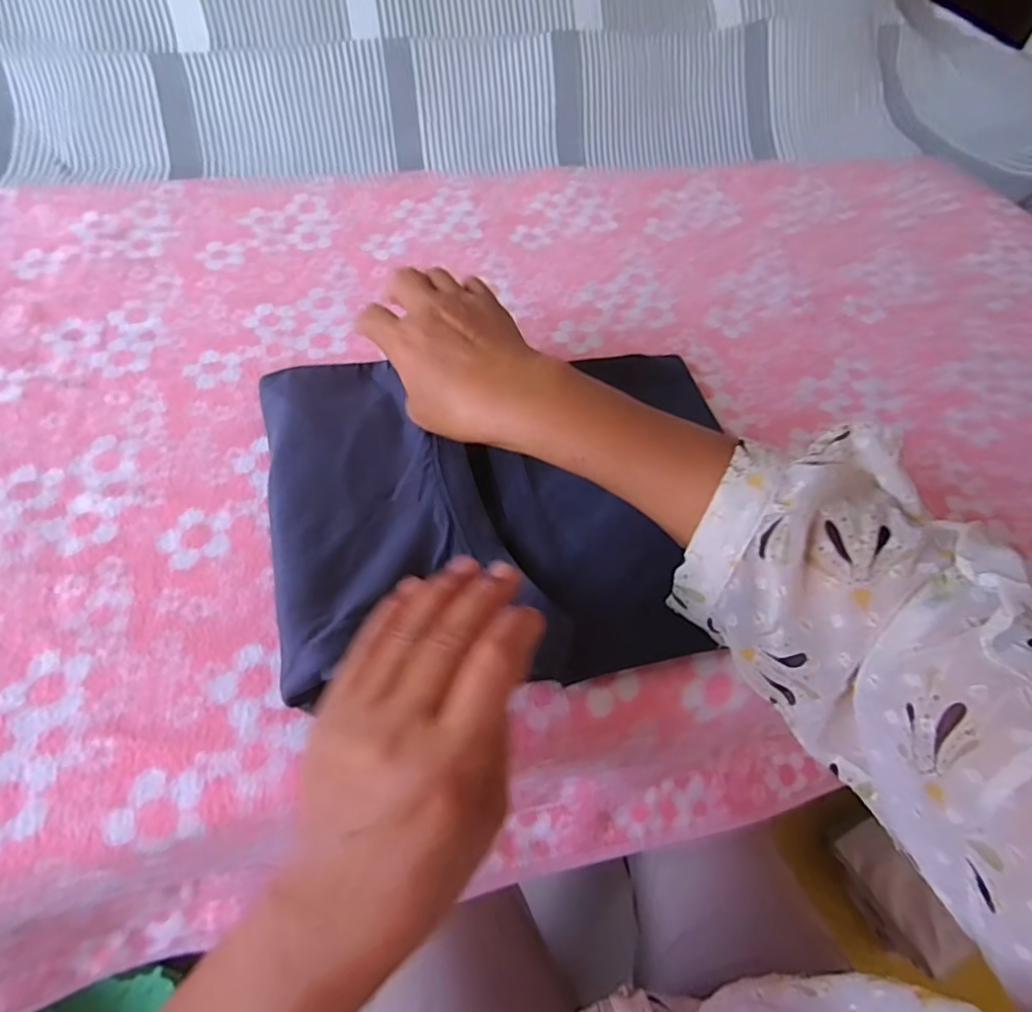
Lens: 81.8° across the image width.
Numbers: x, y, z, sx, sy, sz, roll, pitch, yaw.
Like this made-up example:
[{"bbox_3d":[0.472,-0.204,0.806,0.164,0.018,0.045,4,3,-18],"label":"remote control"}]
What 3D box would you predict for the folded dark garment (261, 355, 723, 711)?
[{"bbox_3d":[0.009,-0.014,0.384,0.312,0.034,0.246,-8,54,-11],"label":"folded dark garment"}]

